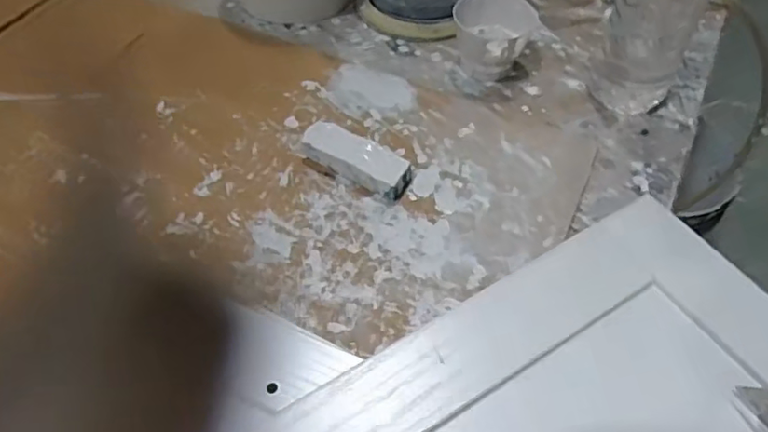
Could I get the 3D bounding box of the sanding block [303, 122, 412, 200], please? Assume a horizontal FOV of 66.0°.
[{"bbox_3d":[-0.019,-0.039,0.402,0.077,0.018,0.024,26,55,18],"label":"sanding block"}]

